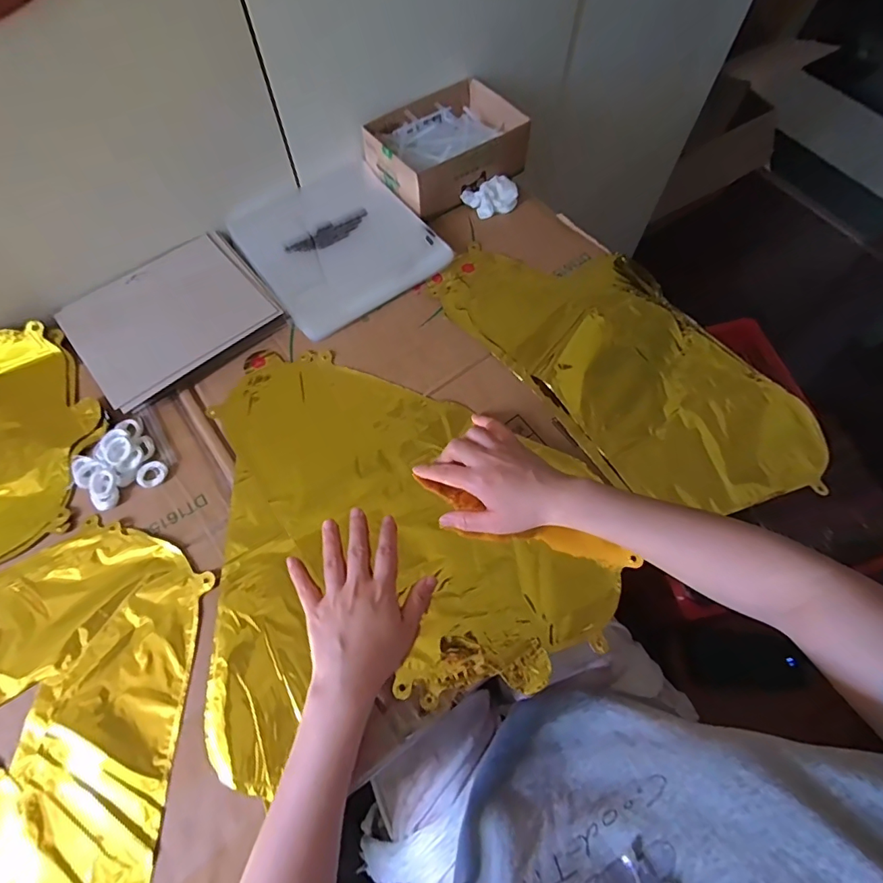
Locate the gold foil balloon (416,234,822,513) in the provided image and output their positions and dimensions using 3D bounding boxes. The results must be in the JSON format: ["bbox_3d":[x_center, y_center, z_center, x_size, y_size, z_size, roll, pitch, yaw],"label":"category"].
[{"bbox_3d":[0.201,-0.095,0.531,0.214,0.028,0.425,-37,70,-16],"label":"gold foil balloon"}]

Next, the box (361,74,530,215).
[{"bbox_3d":[0.007,-0.385,0.618,0.193,0.052,0.144,-38,70,-16],"label":"box"}]

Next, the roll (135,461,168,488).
[{"bbox_3d":[-0.280,0.032,0.461,0.026,0.006,0.027,0,65,0],"label":"roll"}]

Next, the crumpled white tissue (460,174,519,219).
[{"bbox_3d":[0.067,-0.317,0.618,0.070,0.023,0.043,-28,68,-12],"label":"crumpled white tissue"}]

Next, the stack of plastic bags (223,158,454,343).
[{"bbox_3d":[-0.128,-0.244,0.586,0.201,0.018,0.214,-33,69,-14],"label":"stack of plastic bags"}]

